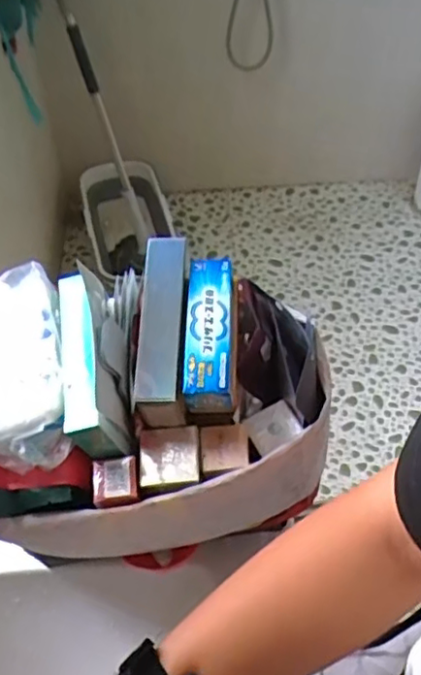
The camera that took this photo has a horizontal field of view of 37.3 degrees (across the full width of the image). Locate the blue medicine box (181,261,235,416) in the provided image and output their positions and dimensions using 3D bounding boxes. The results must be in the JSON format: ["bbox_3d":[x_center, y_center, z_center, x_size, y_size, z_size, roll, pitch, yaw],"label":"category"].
[{"bbox_3d":[0.000,-0.004,0.433,0.033,0.035,0.110,2,50,0],"label":"blue medicine box"}]

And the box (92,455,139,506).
[{"bbox_3d":[-0.065,0.098,0.422,0.030,0.021,0.031,-6,50,-7],"label":"box"}]

